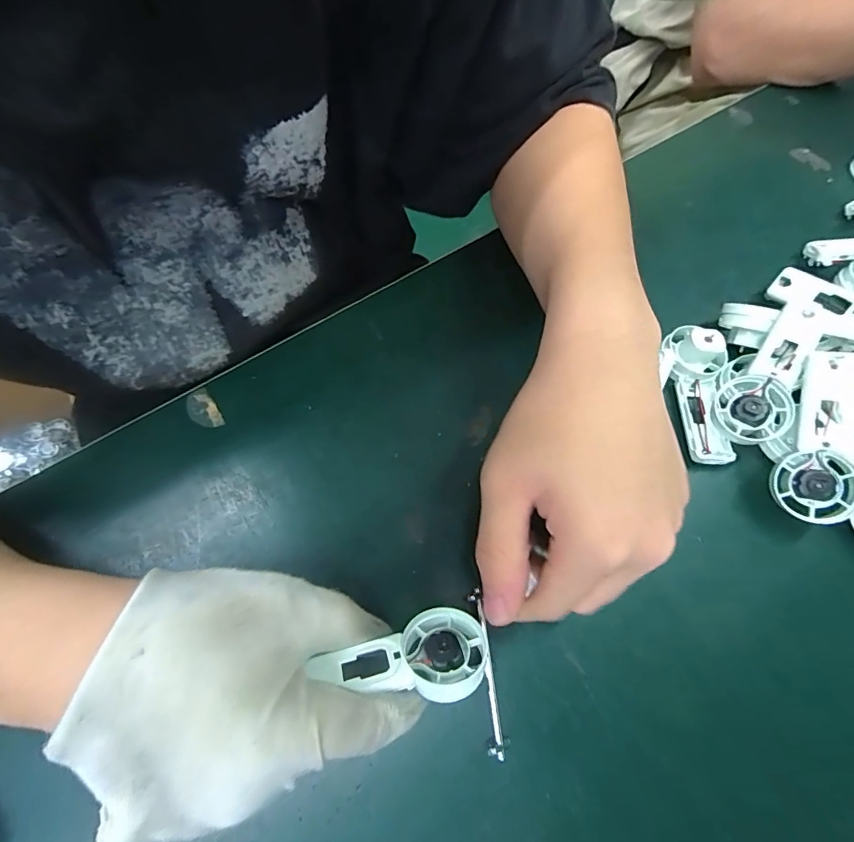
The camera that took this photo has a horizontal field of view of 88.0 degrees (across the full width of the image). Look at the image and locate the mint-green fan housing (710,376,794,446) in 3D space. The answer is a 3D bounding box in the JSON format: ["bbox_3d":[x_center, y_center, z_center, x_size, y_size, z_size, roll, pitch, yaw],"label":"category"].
[{"bbox_3d":[0.194,-0.005,0.265,0.039,0.019,0.037,-35,50,29],"label":"mint-green fan housing"}]

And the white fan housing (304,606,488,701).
[{"bbox_3d":[-0.010,0.111,0.204,0.073,0.019,0.037,-1,29,-17],"label":"white fan housing"}]

